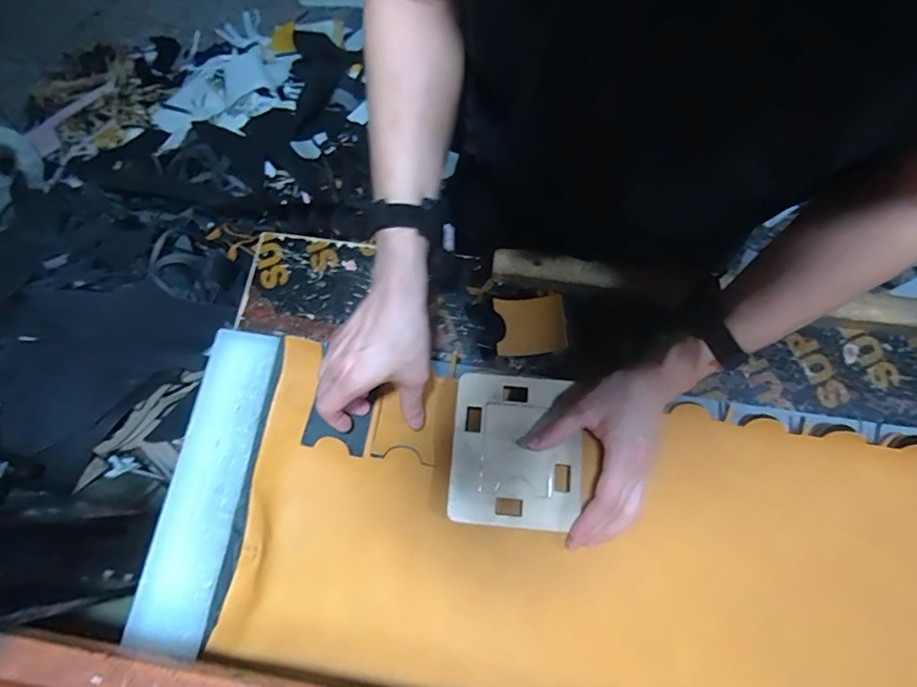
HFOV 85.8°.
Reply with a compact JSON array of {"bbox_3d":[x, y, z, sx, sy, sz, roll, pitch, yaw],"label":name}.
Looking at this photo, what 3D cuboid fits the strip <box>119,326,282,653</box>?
[{"bbox_3d":[-0.260,0.137,0.509,0.079,0.025,0.314,7,68,5],"label":"strip"}]

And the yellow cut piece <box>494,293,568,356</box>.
[{"bbox_3d":[0.083,-0.023,0.565,0.079,0.007,0.071,-4,71,-1],"label":"yellow cut piece"}]

